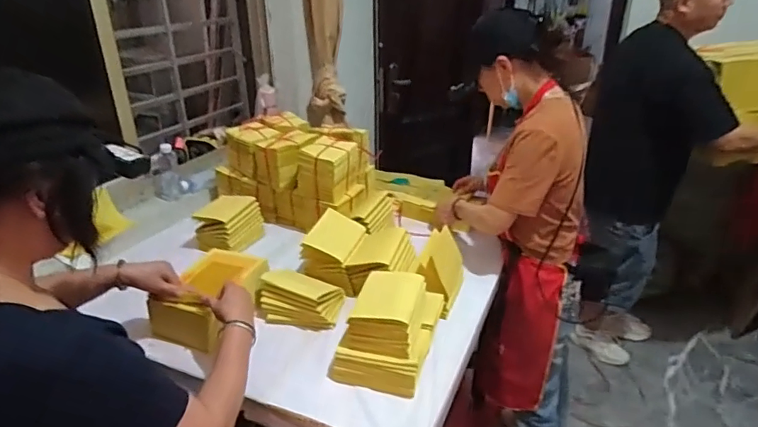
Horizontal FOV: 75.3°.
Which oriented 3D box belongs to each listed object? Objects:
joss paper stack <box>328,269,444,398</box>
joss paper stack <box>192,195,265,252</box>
[{"bbox_3d":[0.024,0.228,1.003,0.165,0.163,0.223,9,28,19],"label":"joss paper stack"},{"bbox_3d":[-0.423,0.020,1.399,0.130,0.133,0.175,9,28,18],"label":"joss paper stack"}]

